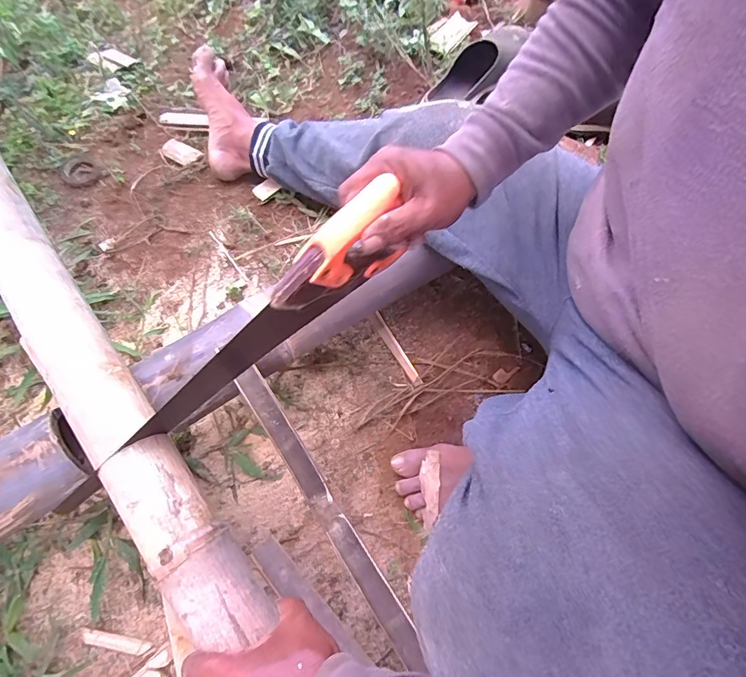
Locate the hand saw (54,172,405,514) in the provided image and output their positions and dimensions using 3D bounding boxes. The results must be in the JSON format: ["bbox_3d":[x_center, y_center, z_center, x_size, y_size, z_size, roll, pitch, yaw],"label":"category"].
[{"bbox_3d":[-0.124,0.020,0.414,0.408,0.094,0.026,-41,70,10],"label":"hand saw"}]

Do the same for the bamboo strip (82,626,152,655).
[{"bbox_3d":[-0.302,0.355,0.505,0.086,0.006,0.015,9,67,5],"label":"bamboo strip"}]

